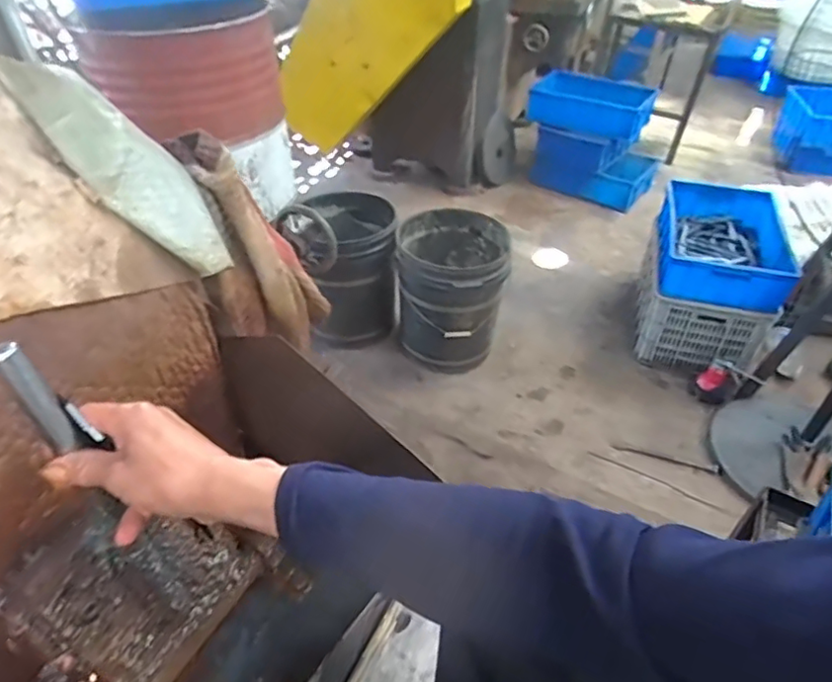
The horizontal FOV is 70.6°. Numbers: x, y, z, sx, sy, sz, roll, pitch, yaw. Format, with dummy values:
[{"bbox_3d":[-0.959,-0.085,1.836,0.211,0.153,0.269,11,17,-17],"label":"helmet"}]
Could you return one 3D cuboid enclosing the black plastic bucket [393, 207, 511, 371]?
[{"bbox_3d":[0.104,-0.153,1.888,0.331,0.417,0.344,1,41,-1],"label":"black plastic bucket"}]

